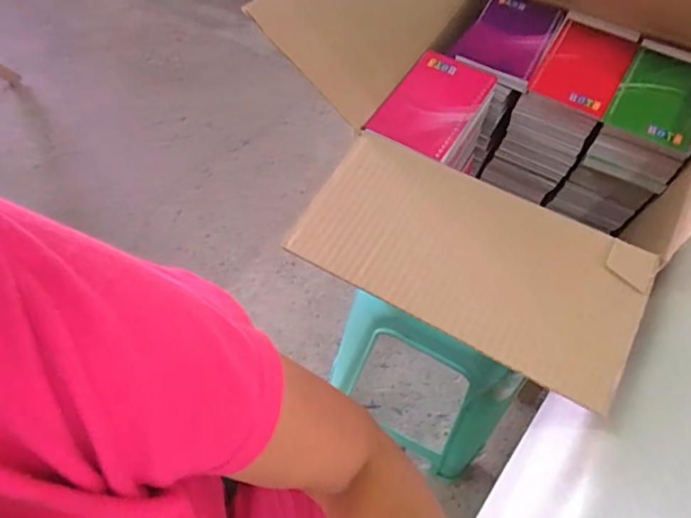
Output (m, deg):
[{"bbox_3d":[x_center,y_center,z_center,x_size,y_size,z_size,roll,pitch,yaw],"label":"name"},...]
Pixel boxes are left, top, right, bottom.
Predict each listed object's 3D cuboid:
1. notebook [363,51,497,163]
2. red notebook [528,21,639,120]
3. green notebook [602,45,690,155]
[{"bbox_3d":[0.085,-0.151,0.477,0.079,0.012,0.125,29,63,15],"label":"notebook"},{"bbox_3d":[0.252,-0.204,0.515,0.078,0.012,0.123,28,63,15],"label":"red notebook"},{"bbox_3d":[0.317,-0.162,0.488,0.082,0.009,0.122,29,63,16],"label":"green notebook"}]

